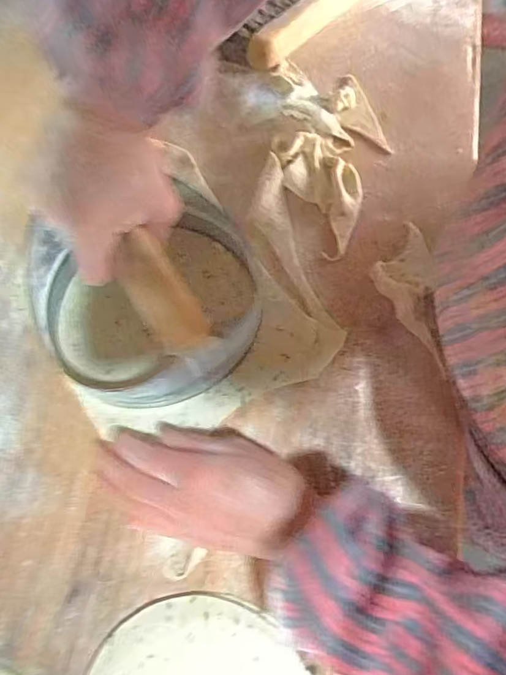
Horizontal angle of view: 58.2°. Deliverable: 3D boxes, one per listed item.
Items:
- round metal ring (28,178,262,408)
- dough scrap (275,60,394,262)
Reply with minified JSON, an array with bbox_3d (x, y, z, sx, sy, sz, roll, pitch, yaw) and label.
[{"bbox_3d":[-0.081,-0.040,0.368,0.185,0.062,0.172,0,70,0],"label":"round metal ring"},{"bbox_3d":[0.076,-0.184,0.440,0.104,0.018,0.218,0,70,0],"label":"dough scrap"}]

